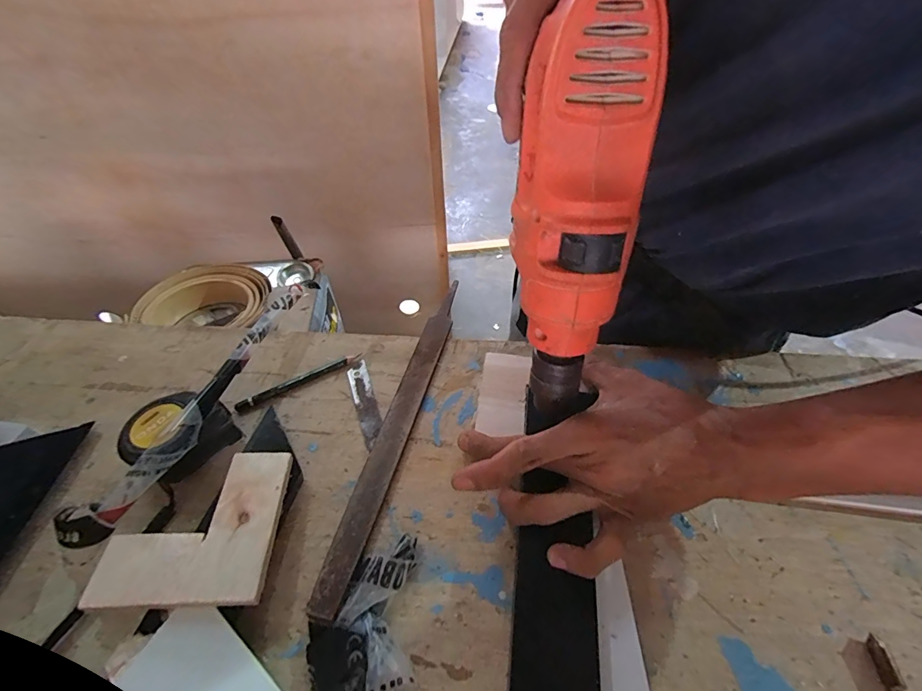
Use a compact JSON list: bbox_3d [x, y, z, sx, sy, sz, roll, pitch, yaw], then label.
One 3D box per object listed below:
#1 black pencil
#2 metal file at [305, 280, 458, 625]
[{"bbox_3d":[-0.139,0.031,0.364,0.106,0.005,0.010,-23,51,-19],"label":"black pencil"},{"bbox_3d":[-0.046,0.052,0.340,0.023,0.011,0.292,10,48,11],"label":"metal file"}]

